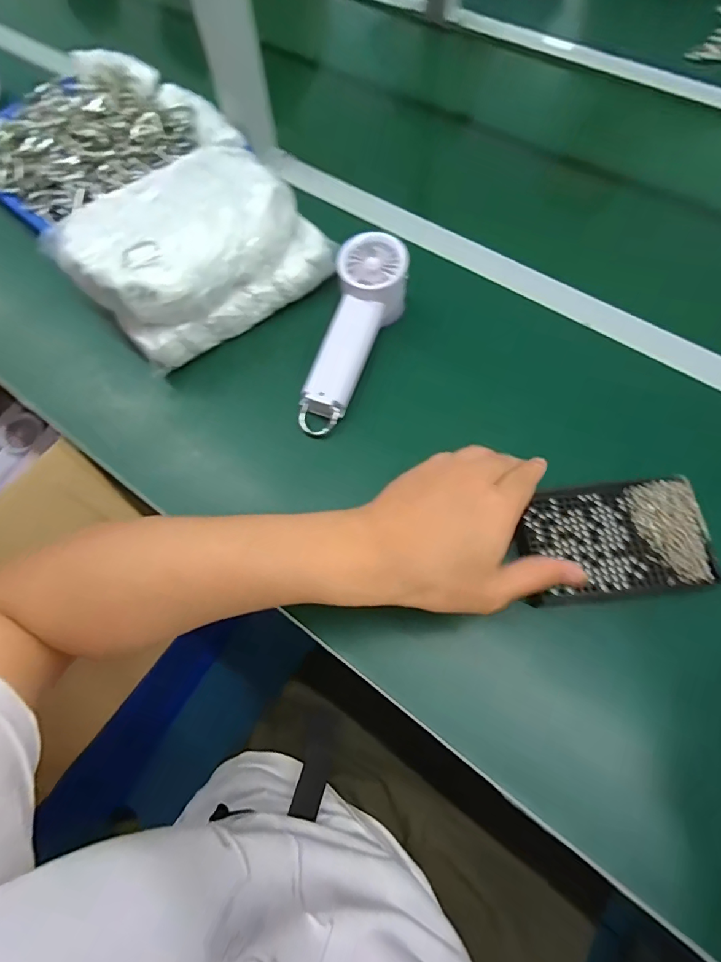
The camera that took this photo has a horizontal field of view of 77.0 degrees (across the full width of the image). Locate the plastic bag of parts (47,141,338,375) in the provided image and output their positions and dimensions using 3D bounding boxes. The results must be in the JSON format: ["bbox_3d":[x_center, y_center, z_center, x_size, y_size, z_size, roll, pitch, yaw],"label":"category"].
[{"bbox_3d":[-0.166,-0.234,0.449,0.217,0.086,0.183,-40,70,-14],"label":"plastic bag of parts"}]

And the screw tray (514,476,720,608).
[{"bbox_3d":[0.195,0.044,0.353,0.137,0.013,0.088,-7,66,-1],"label":"screw tray"}]

